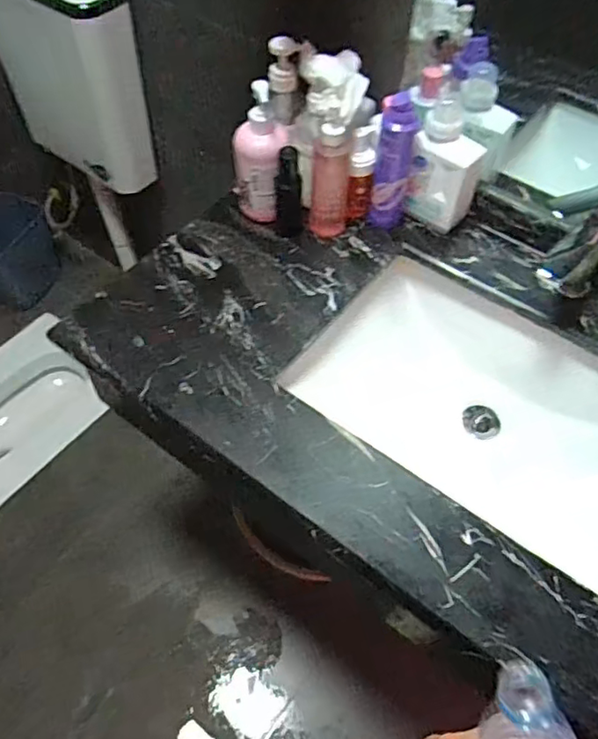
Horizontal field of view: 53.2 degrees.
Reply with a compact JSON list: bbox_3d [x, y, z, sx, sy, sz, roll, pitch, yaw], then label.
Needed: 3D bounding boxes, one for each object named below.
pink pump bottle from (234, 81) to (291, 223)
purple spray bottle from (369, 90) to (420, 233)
[{"bbox_3d":[-0.050,-0.277,0.785,0.068,0.190,0.055,28,59,16],"label":"pink pump bottle"},{"bbox_3d":[0.126,-0.273,0.793,0.048,0.174,0.062,9,55,4],"label":"purple spray bottle"}]

